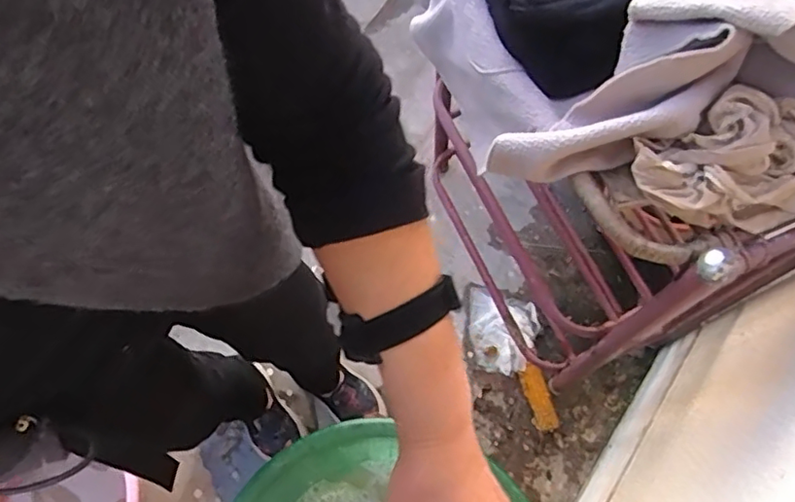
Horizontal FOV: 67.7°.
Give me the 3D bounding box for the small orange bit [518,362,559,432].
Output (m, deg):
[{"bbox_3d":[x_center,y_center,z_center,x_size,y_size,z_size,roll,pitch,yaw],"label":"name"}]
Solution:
[{"bbox_3d":[0.274,0.284,1.151,0.046,0.030,0.125,-14,70,-3],"label":"small orange bit"}]

